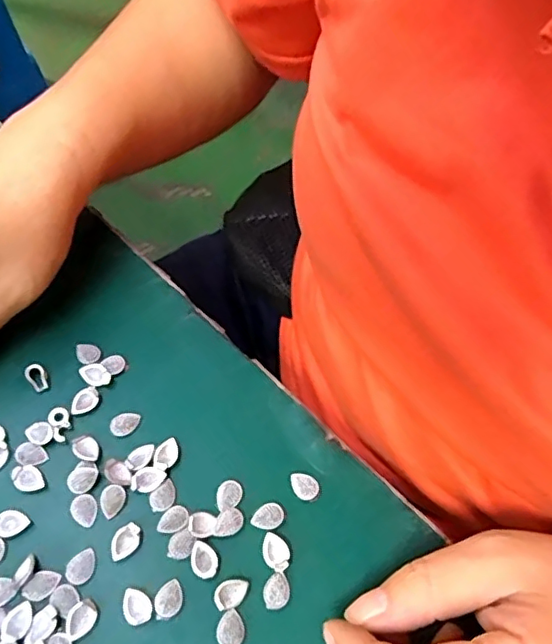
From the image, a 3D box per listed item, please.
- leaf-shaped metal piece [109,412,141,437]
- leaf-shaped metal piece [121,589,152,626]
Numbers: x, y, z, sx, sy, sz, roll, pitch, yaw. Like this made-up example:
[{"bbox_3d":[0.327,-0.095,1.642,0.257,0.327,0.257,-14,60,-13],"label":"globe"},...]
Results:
[{"bbox_3d":[-0.066,0.043,0.246,0.013,0.004,0.010,-38,68,-23],"label":"leaf-shaped metal piece"},{"bbox_3d":[-0.052,0.106,0.209,0.010,0.004,0.013,-36,67,-22],"label":"leaf-shaped metal piece"}]

